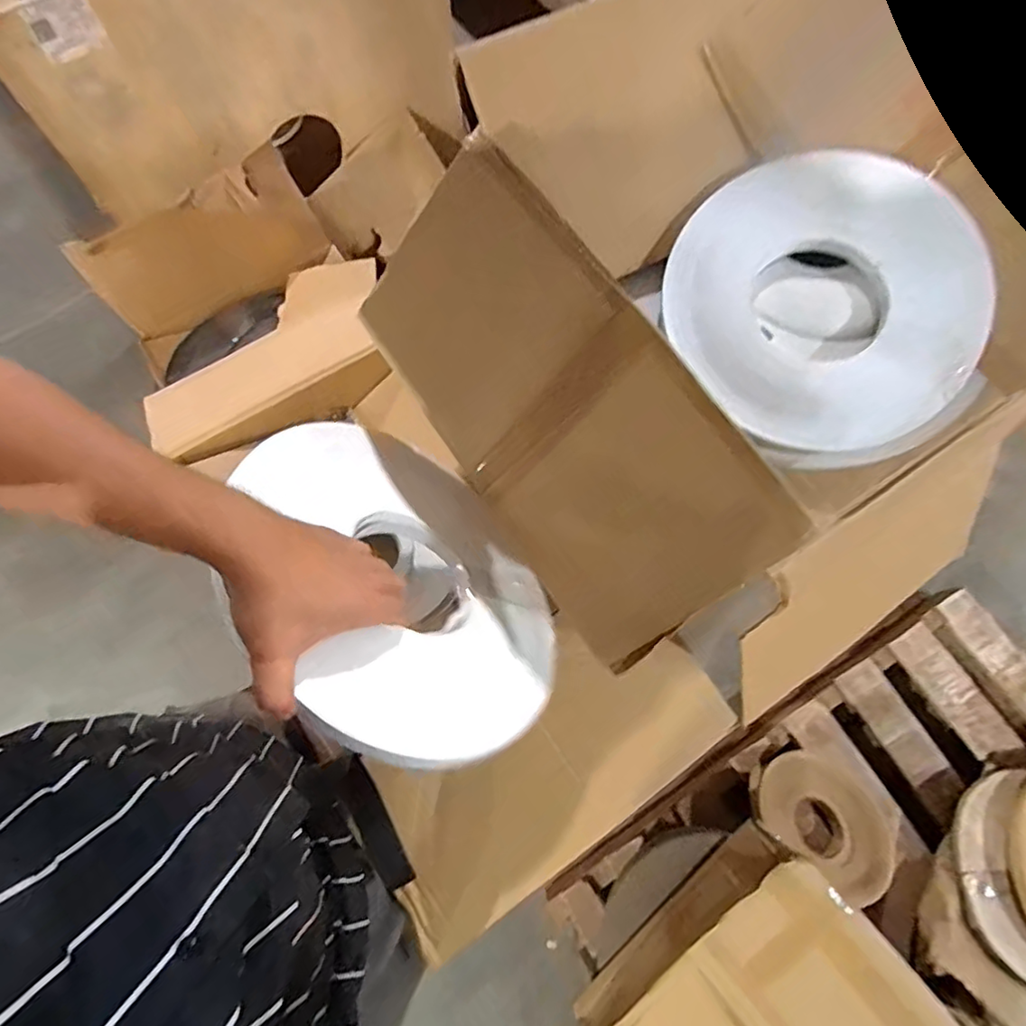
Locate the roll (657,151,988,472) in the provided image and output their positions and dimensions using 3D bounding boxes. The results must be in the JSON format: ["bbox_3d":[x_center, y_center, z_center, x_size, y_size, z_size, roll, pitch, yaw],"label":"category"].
[{"bbox_3d":[0.290,-0.188,0.552,0.253,0.051,0.290,-38,78,7],"label":"roll"}]

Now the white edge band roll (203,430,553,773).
[{"bbox_3d":[-0.099,0.057,0.565,0.032,0.326,0.347,-42,45,30],"label":"white edge band roll"}]

